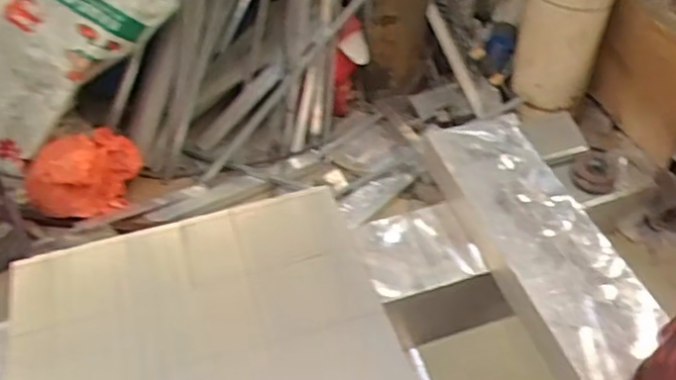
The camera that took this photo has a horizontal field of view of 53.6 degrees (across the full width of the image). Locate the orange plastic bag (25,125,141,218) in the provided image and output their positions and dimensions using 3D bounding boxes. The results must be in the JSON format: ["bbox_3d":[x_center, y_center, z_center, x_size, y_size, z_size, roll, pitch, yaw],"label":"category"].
[{"bbox_3d":[-0.620,-0.047,1.678,0.146,0.178,0.245,8,45,10],"label":"orange plastic bag"}]

